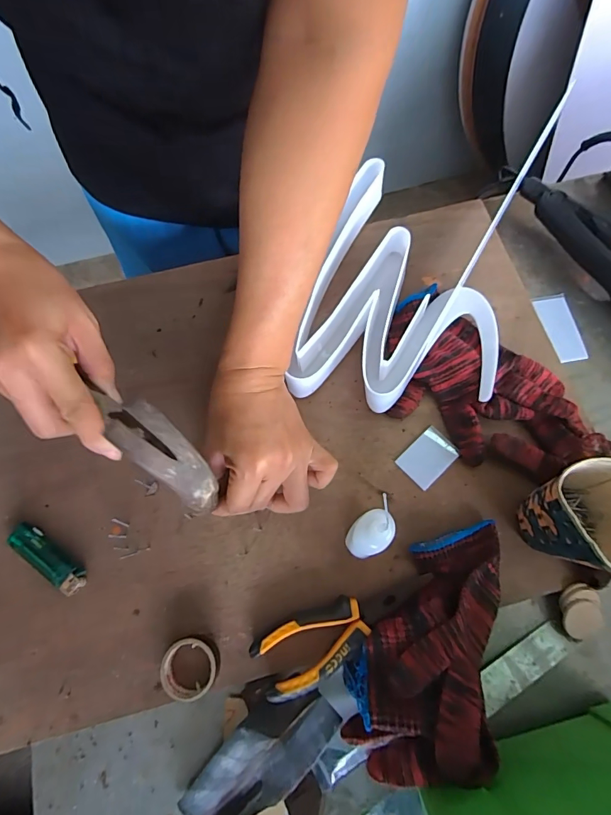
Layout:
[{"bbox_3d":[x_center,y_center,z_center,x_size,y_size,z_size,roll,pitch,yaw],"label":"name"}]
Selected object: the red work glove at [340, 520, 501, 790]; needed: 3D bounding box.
[{"bbox_3d":[0.099,0.184,0.330,0.100,0.058,0.204,19,73,6],"label":"red work glove"}]

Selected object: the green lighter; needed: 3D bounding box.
[{"bbox_3d":[-0.231,0.135,0.372,0.083,0.011,0.024,35,75,10],"label":"green lighter"}]

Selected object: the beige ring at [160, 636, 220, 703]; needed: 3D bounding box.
[{"bbox_3d":[-0.093,0.211,0.338,0.044,0.020,0.043,0,72,-1],"label":"beige ring"}]

